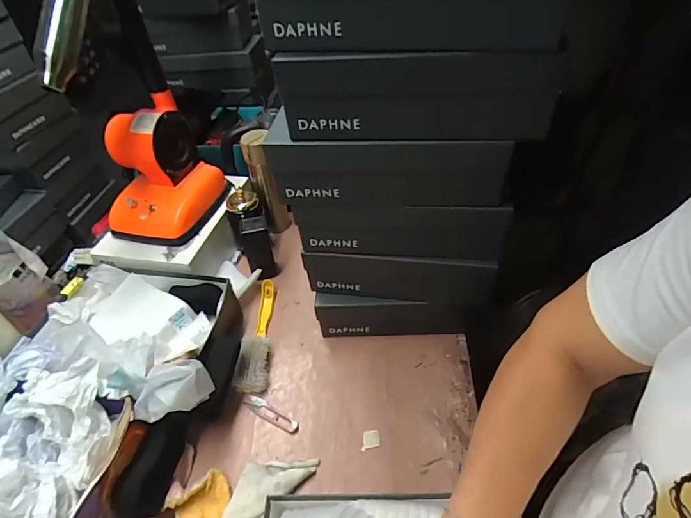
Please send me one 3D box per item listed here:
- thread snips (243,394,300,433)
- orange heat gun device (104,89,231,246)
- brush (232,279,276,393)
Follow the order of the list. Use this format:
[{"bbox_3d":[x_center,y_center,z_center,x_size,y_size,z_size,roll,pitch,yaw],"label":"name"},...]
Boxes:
[{"bbox_3d":[-0.121,0.250,0.660,0.101,0.008,0.023,21,50,25],"label":"thread snips"},{"bbox_3d":[-0.366,-0.173,0.809,0.157,0.202,0.218,15,48,20],"label":"orange heat gun device"},{"bbox_3d":[-0.157,0.133,0.756,0.055,0.036,0.230,-2,44,4],"label":"brush"}]

